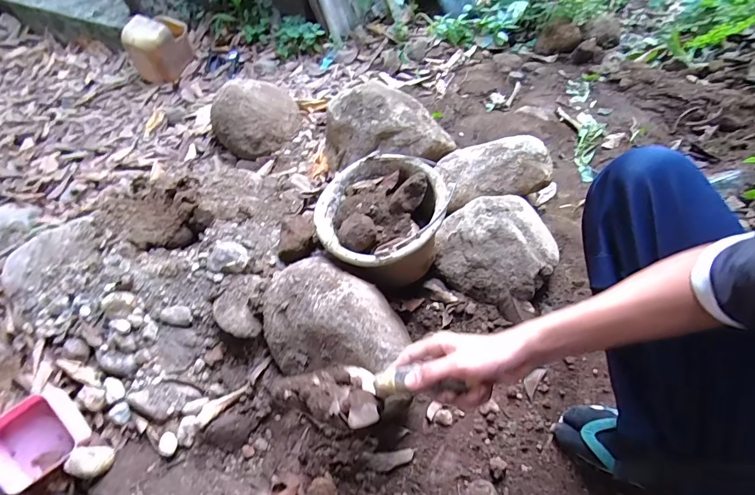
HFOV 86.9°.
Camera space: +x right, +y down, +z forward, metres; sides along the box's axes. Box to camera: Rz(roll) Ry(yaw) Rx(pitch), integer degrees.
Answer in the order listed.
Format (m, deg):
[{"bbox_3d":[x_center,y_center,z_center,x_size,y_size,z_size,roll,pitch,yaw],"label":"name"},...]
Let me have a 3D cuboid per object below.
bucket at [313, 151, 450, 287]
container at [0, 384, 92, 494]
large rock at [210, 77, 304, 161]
[{"bbox_3d":[0.005,-0.045,0.767,0.226,0.165,0.241,-3,54,4],"label":"bucket"},{"bbox_3d":[-0.546,0.302,0.636,0.115,0.068,0.116,-38,97,-7],"label":"container"},{"bbox_3d":[-0.376,-0.399,1.217,0.238,0.159,0.243,5,55,9],"label":"large rock"}]

